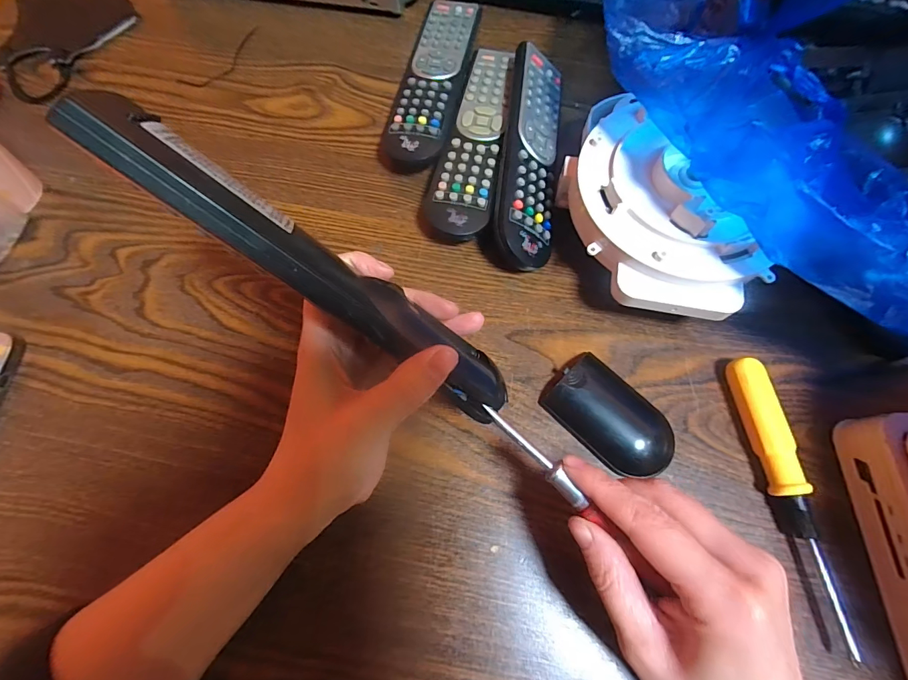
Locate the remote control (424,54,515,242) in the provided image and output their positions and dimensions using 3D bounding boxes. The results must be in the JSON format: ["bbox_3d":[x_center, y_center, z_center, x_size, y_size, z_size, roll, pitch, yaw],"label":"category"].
[{"bbox_3d":[0.019,-0.158,0.327,0.048,0.026,0.190,13,70,4],"label":"remote control"}]

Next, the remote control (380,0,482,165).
[{"bbox_3d":[-0.016,-0.222,0.352,0.051,0.028,0.188,11,70,3],"label":"remote control"}]

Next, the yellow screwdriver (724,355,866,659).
[{"bbox_3d":[0.193,0.087,0.239,0.018,0.020,0.154,-5,70,-3],"label":"yellow screwdriver"}]

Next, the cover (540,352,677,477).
[{"bbox_3d":[0.099,0.048,0.256,0.047,0.014,0.082,-42,76,-14],"label":"cover"}]

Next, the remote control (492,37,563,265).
[{"bbox_3d":[0.055,-0.140,0.312,0.050,0.023,0.193,19,68,-27],"label":"remote control"}]

